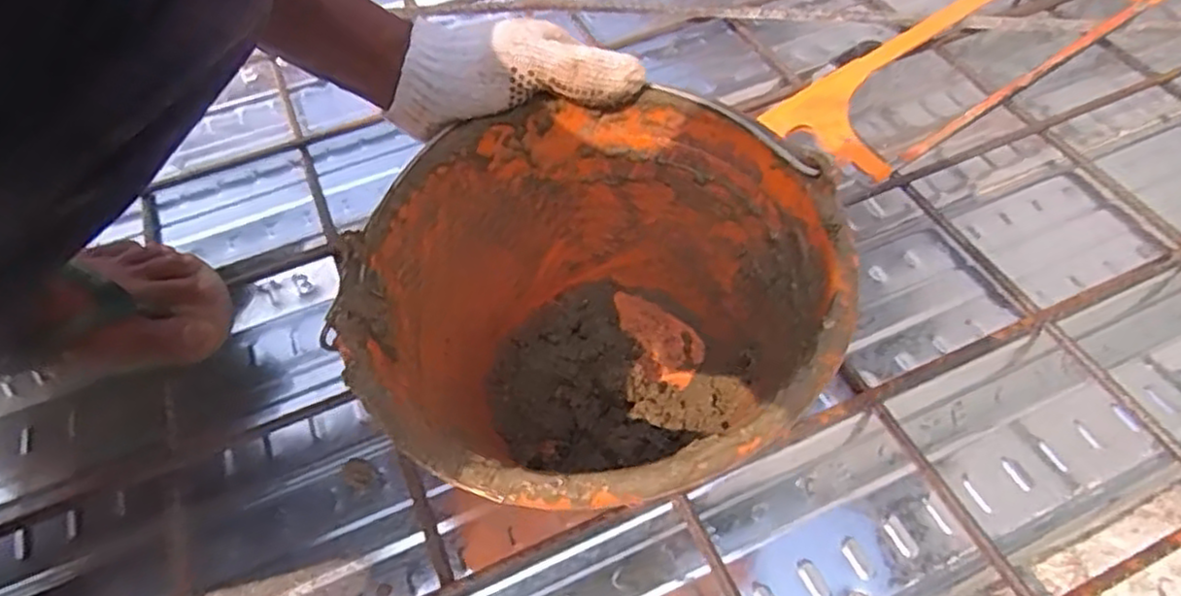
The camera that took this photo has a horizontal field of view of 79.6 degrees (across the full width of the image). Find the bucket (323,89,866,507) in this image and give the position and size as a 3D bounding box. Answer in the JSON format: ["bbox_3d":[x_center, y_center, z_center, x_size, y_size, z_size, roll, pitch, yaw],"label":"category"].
[{"bbox_3d":[0.007,0.024,0.412,0.231,0.159,0.246,-2,52,2],"label":"bucket"}]

